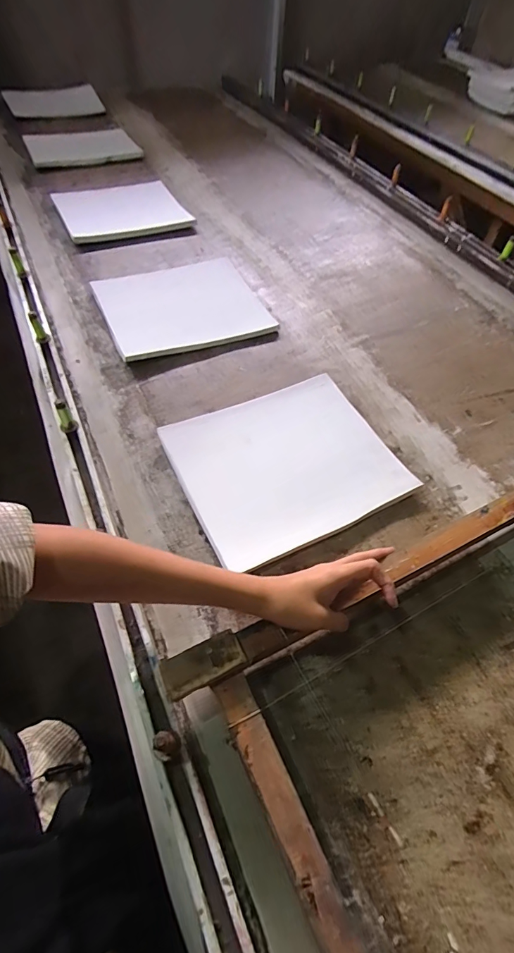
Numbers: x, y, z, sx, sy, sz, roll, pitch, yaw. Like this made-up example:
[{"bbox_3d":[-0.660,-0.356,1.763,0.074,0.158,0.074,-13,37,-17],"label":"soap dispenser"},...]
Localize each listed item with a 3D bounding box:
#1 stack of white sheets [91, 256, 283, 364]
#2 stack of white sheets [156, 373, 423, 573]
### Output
[{"bbox_3d":[-0.132,-0.305,0.744,0.268,0.022,0.242,-20,58,-16],"label":"stack of white sheets"},{"bbox_3d":[0.036,-0.017,0.556,0.266,0.022,0.233,-24,59,-18],"label":"stack of white sheets"}]

